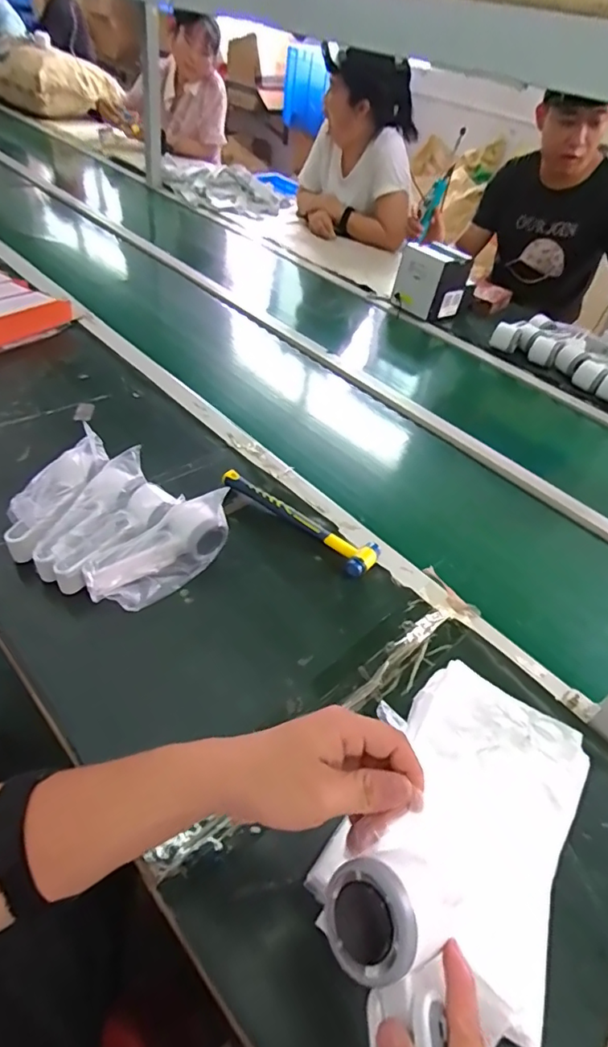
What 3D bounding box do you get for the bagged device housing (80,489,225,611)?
[{"bbox_3d":[-0.166,0.035,0.614,0.059,0.090,0.172,39,50,26],"label":"bagged device housing"}]

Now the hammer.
[{"bbox_3d":[-0.006,-0.009,0.716,0.239,0.027,0.058,34,48,22],"label":"hammer"}]

